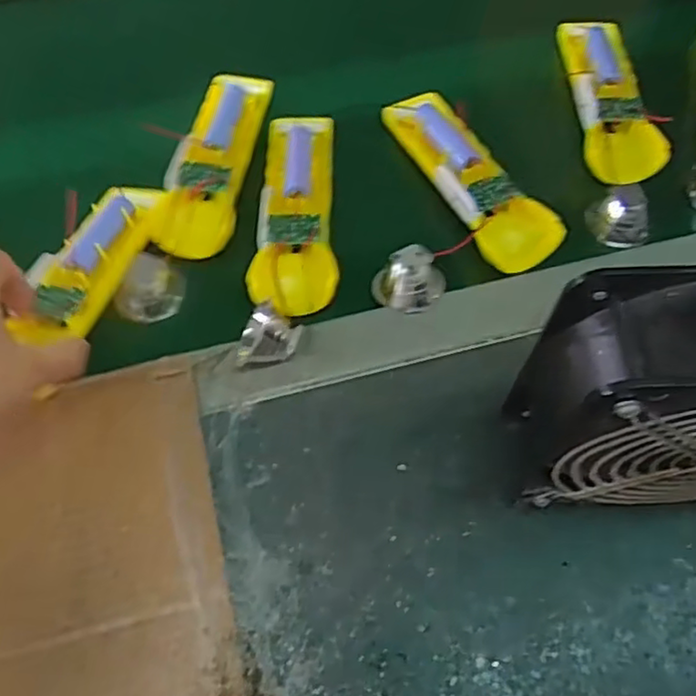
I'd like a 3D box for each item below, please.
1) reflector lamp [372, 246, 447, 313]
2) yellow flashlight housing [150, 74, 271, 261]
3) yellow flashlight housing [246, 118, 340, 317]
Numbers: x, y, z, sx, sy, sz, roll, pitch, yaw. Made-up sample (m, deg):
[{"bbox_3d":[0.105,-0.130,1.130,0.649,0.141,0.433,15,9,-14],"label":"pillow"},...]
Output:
[{"bbox_3d":[0.039,-0.044,0.423,0.044,0.032,0.030,3,60,1],"label":"reflector lamp"},{"bbox_3d":[-0.092,-0.132,0.464,0.047,0.026,0.157,10,61,5],"label":"yellow flashlight housing"},{"bbox_3d":[-0.033,-0.095,0.438,0.052,0.020,0.160,1,60,0],"label":"yellow flashlight housing"}]

